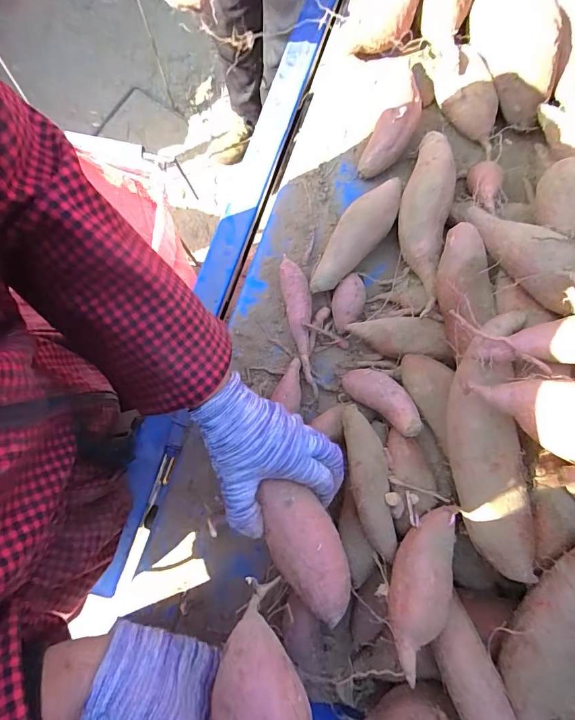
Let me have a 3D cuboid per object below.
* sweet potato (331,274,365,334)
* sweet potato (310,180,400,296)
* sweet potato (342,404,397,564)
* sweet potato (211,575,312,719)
[{"bbox_3d":[0.069,-0.064,0.465,0.035,0.032,0.066,11,80,2],"label":"sweet potato"},{"bbox_3d":[0.081,-0.142,0.466,0.049,0.047,0.157,32,81,6],"label":"sweet potato"},{"bbox_3d":[0.077,0.114,0.387,0.034,0.039,0.137,-6,80,-1],"label":"sweet potato"},{"bbox_3d":[-0.013,0.231,0.257,0.053,0.044,0.159,-10,62,-2],"label":"sweet potato"}]

